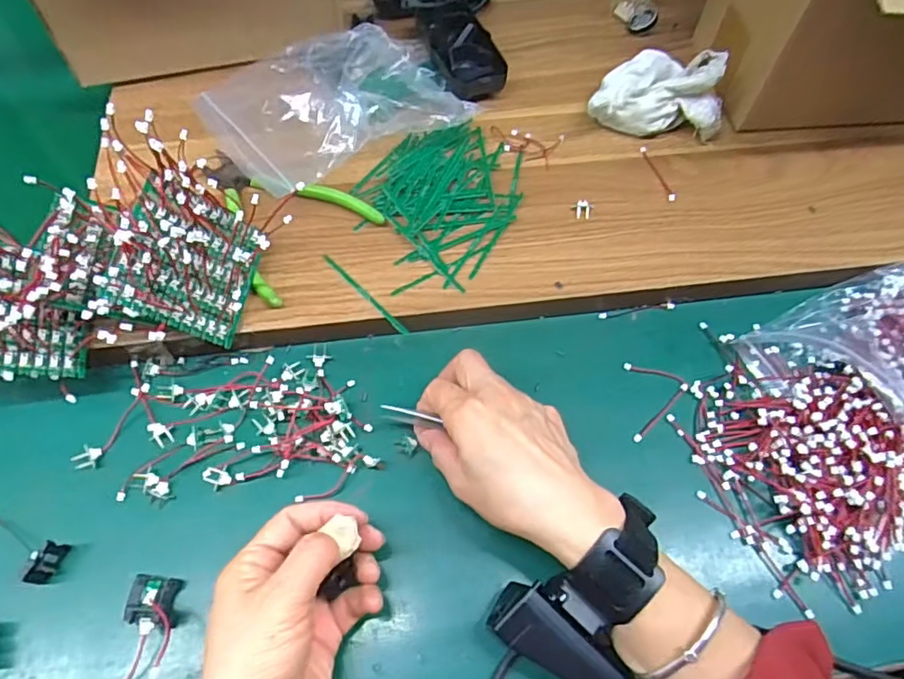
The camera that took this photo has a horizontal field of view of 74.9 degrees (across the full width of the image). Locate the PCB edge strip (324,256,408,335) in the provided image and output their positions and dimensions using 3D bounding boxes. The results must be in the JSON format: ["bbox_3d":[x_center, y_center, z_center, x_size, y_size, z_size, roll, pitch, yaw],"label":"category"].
[{"bbox_3d":[-0.062,-0.034,0.411,0.005,0.004,0.084,-41,69,-21],"label":"PCB edge strip"}]

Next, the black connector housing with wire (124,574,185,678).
[{"bbox_3d":[-0.173,0.169,0.318,0.027,0.019,0.077,9,61,4],"label":"black connector housing with wire"}]

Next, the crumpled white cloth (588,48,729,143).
[{"bbox_3d":[0.160,-0.204,0.473,0.104,0.063,0.067,0,61,-1],"label":"crumpled white cloth"}]

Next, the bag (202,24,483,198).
[{"bbox_3d":[-0.093,-0.200,0.469,0.194,0.050,0.163,-30,66,-16],"label":"bag"}]

